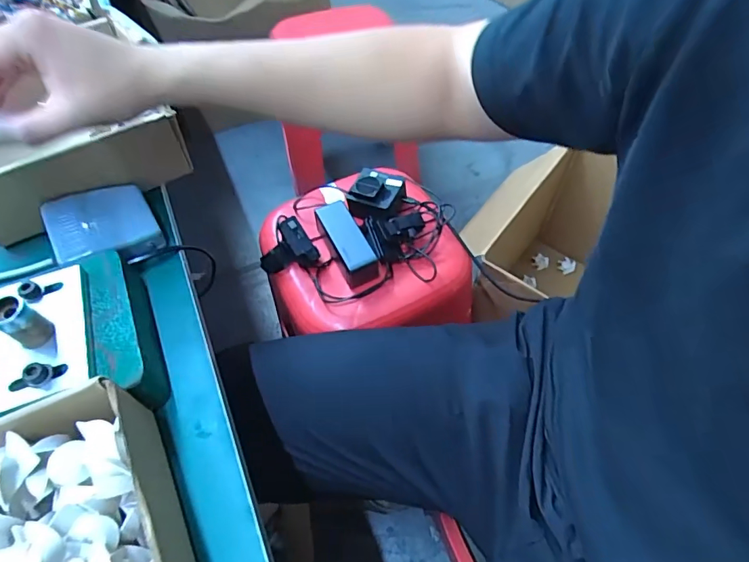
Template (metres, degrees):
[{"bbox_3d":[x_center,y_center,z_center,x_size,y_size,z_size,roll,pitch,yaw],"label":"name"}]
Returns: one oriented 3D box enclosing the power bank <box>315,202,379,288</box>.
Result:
[{"bbox_3d":[-0.044,-0.060,0.726,0.051,0.065,0.129,-24,60,-12],"label":"power bank"}]

